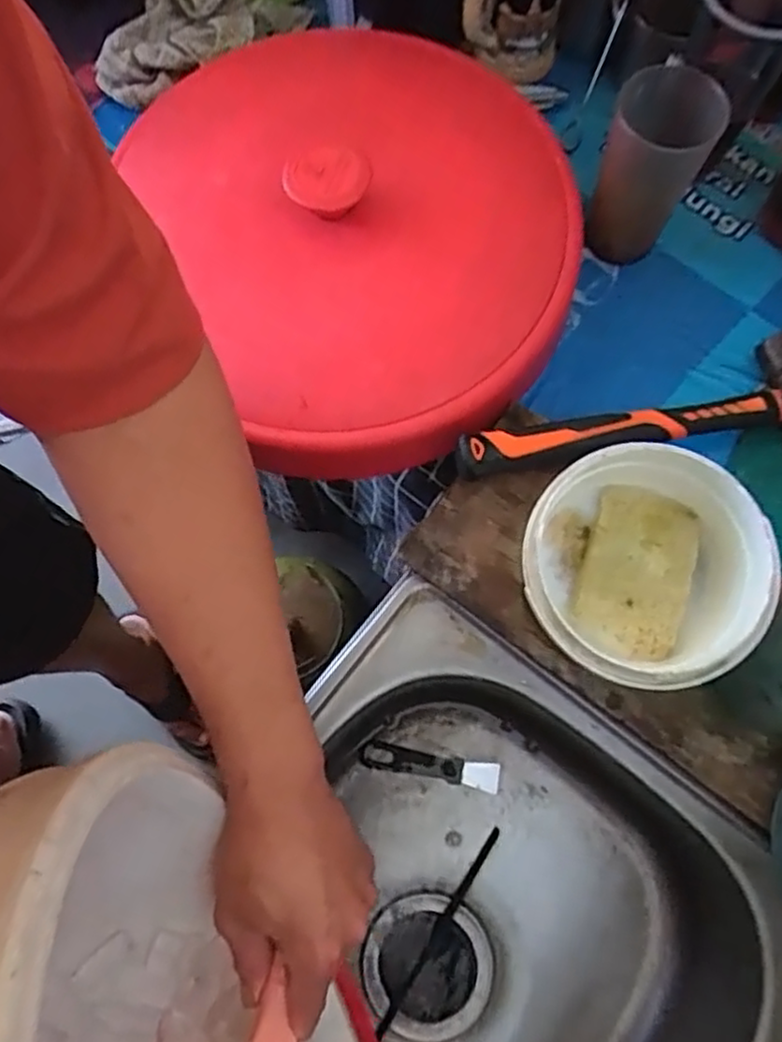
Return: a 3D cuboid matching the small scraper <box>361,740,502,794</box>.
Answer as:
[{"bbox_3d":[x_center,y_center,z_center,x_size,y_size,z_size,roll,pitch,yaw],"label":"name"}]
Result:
[{"bbox_3d":[0.035,0.219,0.634,0.123,0.009,0.023,11,74,4],"label":"small scraper"}]

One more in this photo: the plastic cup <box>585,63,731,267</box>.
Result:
[{"bbox_3d":[0.196,-0.270,0.544,0.071,0.144,0.085,17,75,5],"label":"plastic cup"}]

